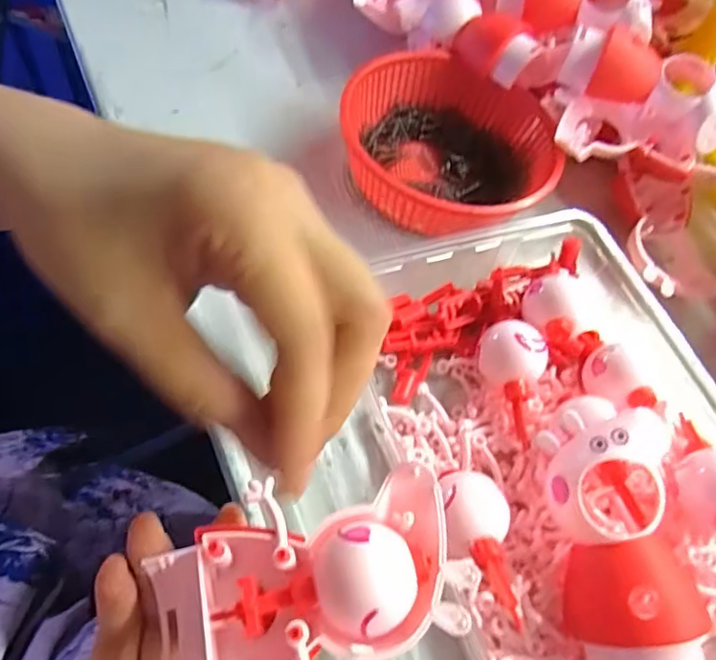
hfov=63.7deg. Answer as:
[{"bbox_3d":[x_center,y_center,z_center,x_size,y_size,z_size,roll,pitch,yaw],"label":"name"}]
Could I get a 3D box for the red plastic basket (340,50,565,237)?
[{"bbox_3d":[0.055,-0.116,0.362,0.132,0.045,0.132,5,60,-9],"label":"red plastic basket"}]

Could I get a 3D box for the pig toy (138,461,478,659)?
[{"bbox_3d":[-0.019,0.088,0.190,0.106,0.026,0.066,-18,65,1],"label":"pig toy"}]

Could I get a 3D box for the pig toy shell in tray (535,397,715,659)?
[{"bbox_3d":[0.106,0.085,0.235,0.059,0.049,0.108,6,60,-7],"label":"pig toy shell in tray"}]

